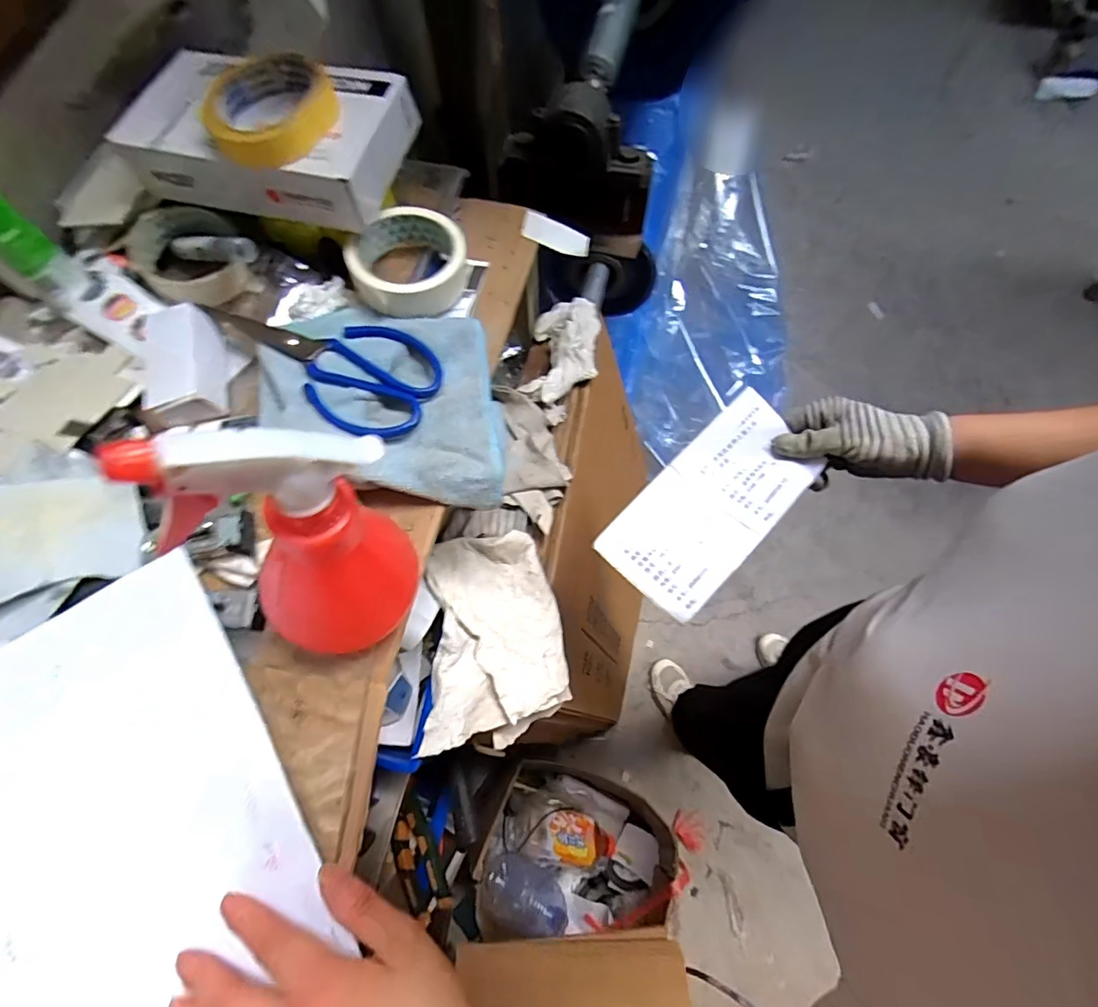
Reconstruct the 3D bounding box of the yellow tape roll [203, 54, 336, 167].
[{"bbox_3d":[-0.206,-0.298,0.385,0.085,0.021,0.103,11,70,6],"label":"yellow tape roll"}]

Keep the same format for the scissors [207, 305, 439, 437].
[{"bbox_3d":[-0.171,-0.121,0.407,0.178,0.023,0.095,32,73,13],"label":"scissors"}]

